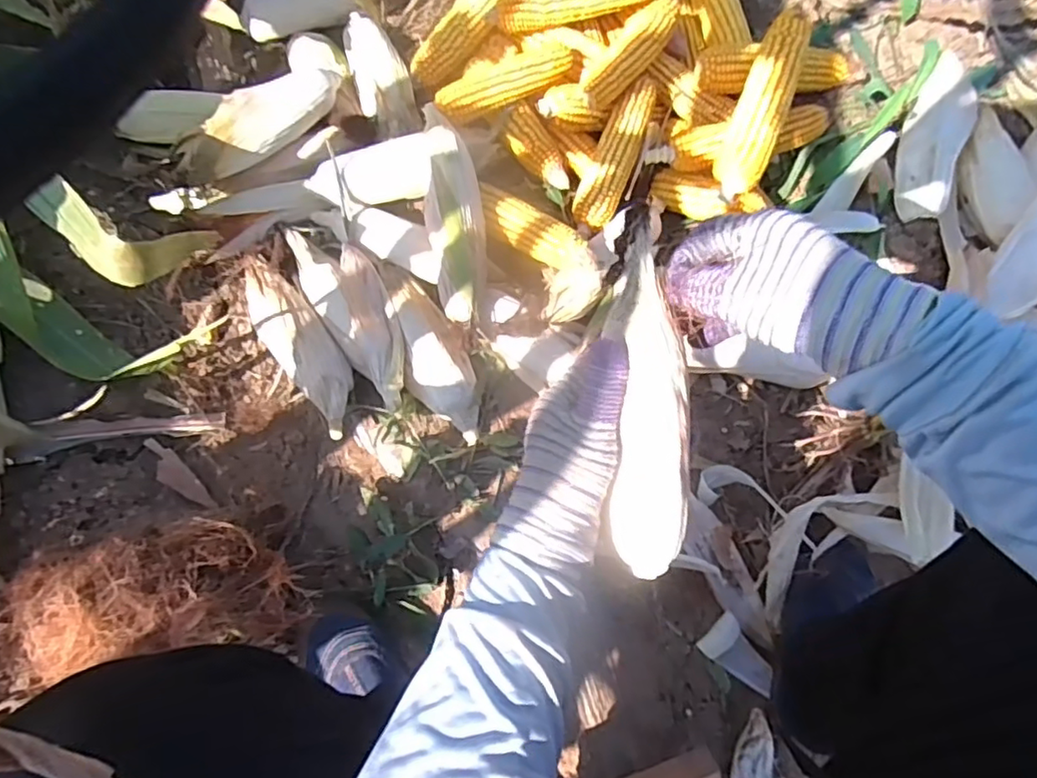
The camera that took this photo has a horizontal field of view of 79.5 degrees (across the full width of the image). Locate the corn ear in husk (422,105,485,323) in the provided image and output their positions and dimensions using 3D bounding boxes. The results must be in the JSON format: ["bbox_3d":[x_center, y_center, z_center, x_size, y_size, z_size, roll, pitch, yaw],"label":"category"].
[{"bbox_3d":[-0.072,-0.196,0.707,0.061,0.074,0.248,-6,74,-3],"label":"corn ear in husk"}]

